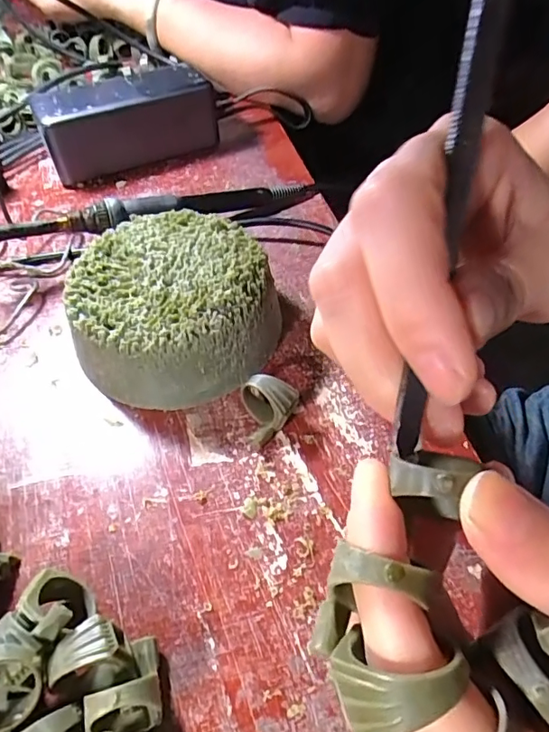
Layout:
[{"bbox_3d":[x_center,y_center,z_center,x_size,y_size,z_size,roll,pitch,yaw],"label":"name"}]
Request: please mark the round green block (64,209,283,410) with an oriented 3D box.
[{"bbox_3d":[-0.052,-0.031,0.265,0.098,0.047,0.097,-1,50,1],"label":"round green block"}]

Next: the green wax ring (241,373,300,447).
[{"bbox_3d":[-0.001,0.020,0.234,0.024,0.025,0.024,-1,50,1],"label":"green wax ring"}]

